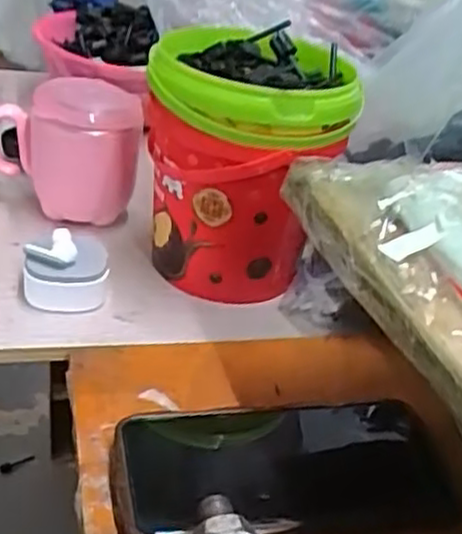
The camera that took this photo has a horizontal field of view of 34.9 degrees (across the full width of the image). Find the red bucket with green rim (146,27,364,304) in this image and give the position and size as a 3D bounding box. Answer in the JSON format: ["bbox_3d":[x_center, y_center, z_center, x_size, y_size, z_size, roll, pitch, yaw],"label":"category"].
[{"bbox_3d":[0.007,-0.064,0.493,0.123,0.152,0.115,7,32,-4],"label":"red bucket with green rim"}]

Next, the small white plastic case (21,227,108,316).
[{"bbox_3d":[-0.106,0.000,0.472,0.051,0.047,0.036,-1,33,-17],"label":"small white plastic case"}]

